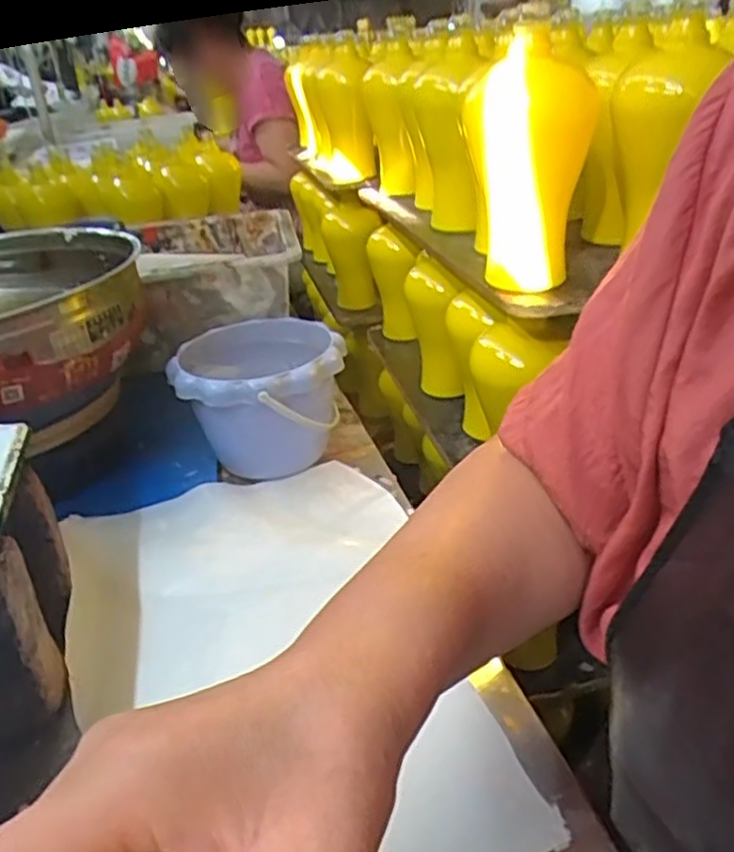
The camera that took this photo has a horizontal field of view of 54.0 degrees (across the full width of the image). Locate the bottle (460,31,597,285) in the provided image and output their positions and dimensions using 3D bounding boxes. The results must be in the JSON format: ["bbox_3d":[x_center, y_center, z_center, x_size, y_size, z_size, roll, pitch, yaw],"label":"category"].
[{"bbox_3d":[0.132,-0.208,0.592,0.078,0.190,0.075,19,35,38],"label":"bottle"}]

